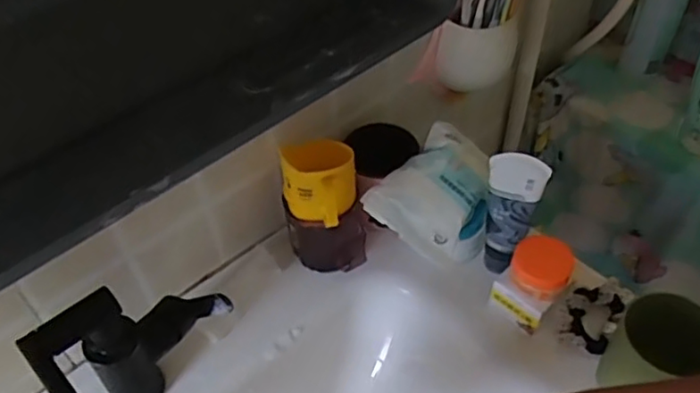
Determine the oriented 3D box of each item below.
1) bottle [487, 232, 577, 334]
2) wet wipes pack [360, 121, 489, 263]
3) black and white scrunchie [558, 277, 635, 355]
[{"bbox_3d":[0.188,0.092,0.645,0.060,0.095,0.062,-2,48,2],"label":"bottle"},{"bbox_3d":[0.104,0.004,0.674,0.146,0.060,0.130,-44,89,-11],"label":"wet wipes pack"},{"bbox_3d":[0.255,0.125,0.656,0.058,0.036,0.086,26,54,24],"label":"black and white scrunchie"}]

